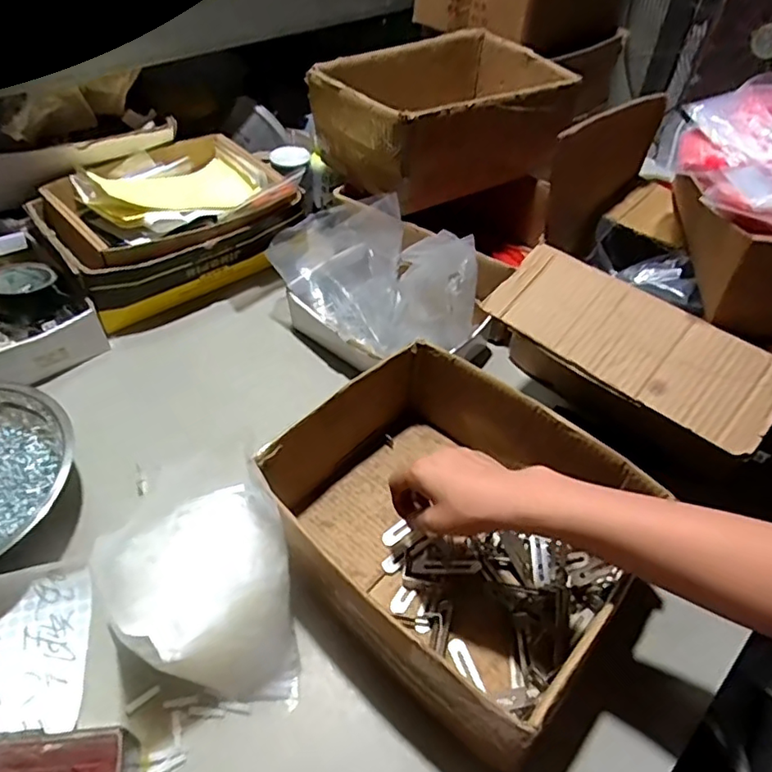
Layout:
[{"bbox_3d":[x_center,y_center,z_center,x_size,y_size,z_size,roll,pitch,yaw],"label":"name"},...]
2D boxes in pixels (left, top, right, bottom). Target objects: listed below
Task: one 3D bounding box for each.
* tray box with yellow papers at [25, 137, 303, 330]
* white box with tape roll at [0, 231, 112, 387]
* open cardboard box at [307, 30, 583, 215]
[{"bbox_3d":[-0.320,-0.248,0.865,0.339,0.131,0.246,-31,56,-27],"label":"tray box with yellow papers"},{"bbox_3d":[-0.503,-0.106,0.770,0.158,0.053,0.279,-30,55,-27],"label":"white box with tape roll"},{"bbox_3d":[0.091,-0.401,0.860,0.339,0.142,0.242,-29,55,-27],"label":"open cardboard box"}]

